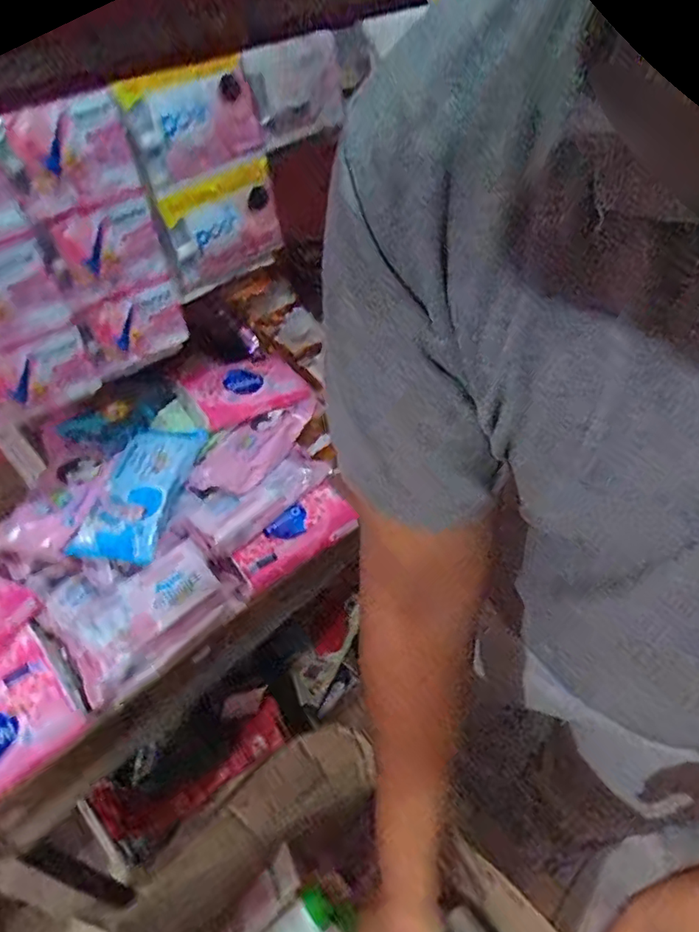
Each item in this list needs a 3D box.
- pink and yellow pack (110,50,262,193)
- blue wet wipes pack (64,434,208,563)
[{"bbox_3d":[-0.152,-0.330,0.546,0.032,0.084,0.135,31,55,33],"label":"pink and yellow pack"},{"bbox_3d":[-0.259,0.030,0.702,0.100,0.047,0.190,13,62,20],"label":"blue wet wipes pack"}]

